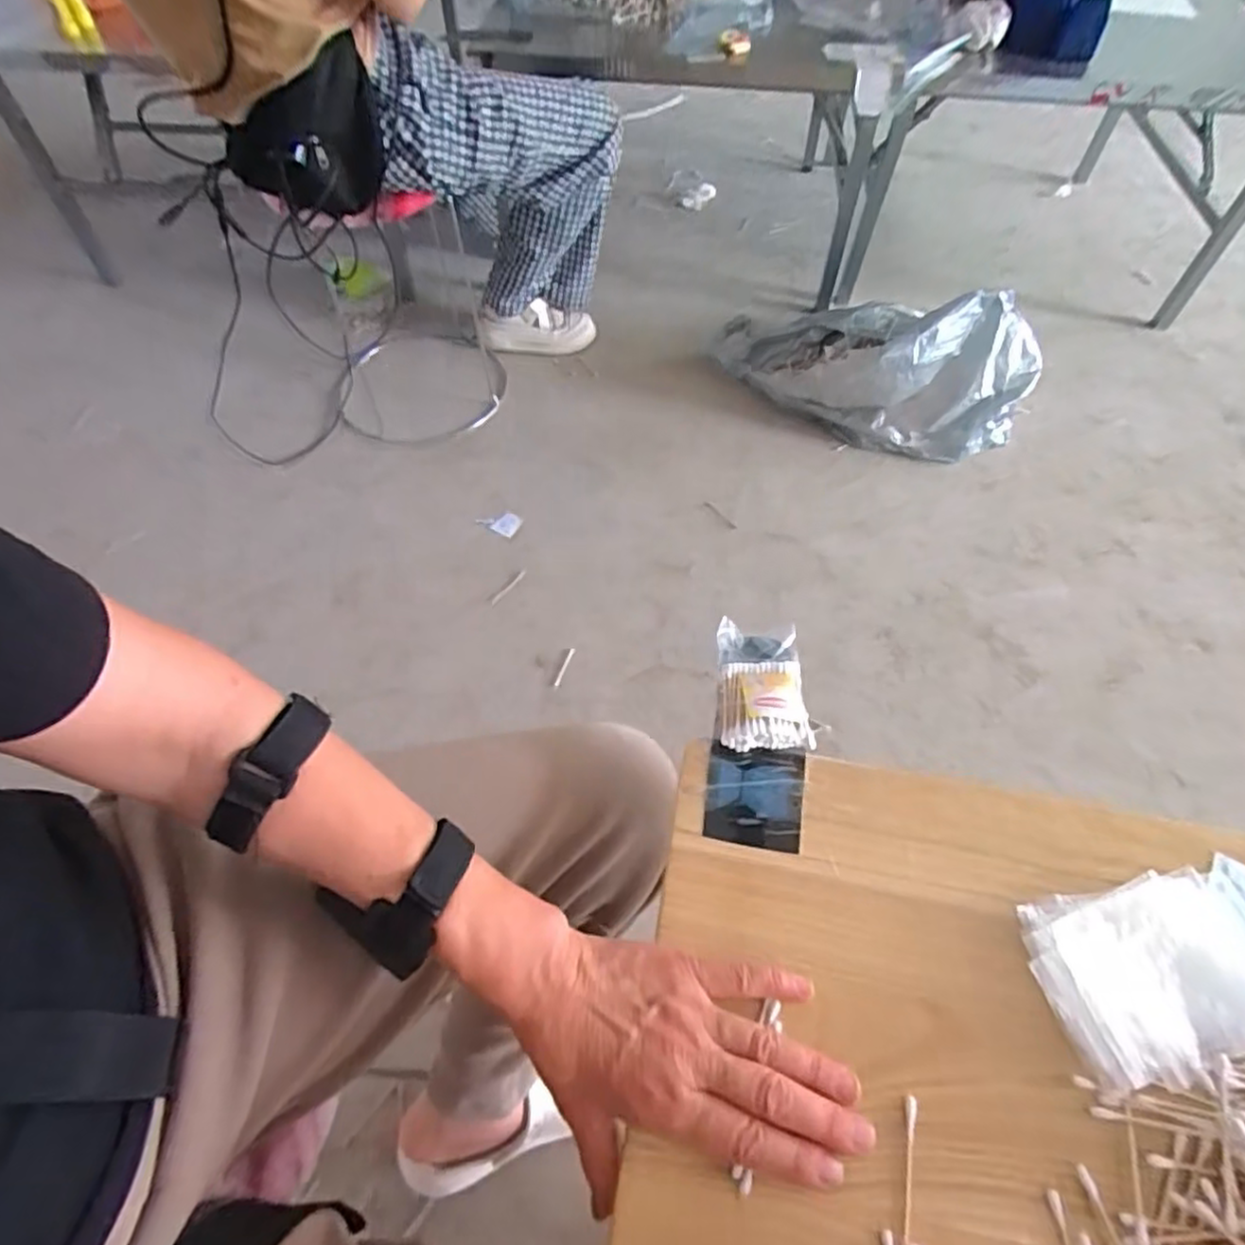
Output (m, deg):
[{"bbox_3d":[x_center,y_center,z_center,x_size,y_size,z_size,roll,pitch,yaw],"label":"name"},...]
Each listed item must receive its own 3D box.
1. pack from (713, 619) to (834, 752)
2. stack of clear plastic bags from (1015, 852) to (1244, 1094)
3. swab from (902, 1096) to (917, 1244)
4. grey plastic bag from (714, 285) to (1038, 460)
[{"bbox_3d":[0.103,0.044,0.497,0.065,0.021,0.120,3,37,3],"label":"pack"},{"bbox_3d":[0.314,0.189,0.381,0.173,0.019,0.091,-10,55,-7],"label":"stack of clear plastic bags"},{"bbox_3d":[0.139,0.272,0.331,0.005,0.004,0.071,14,56,10],"label":"swab"},{"bbox_3d":[0.493,-0.537,1.363,0.609,0.238,0.287,13,57,8],"label":"grey plastic bag"}]

